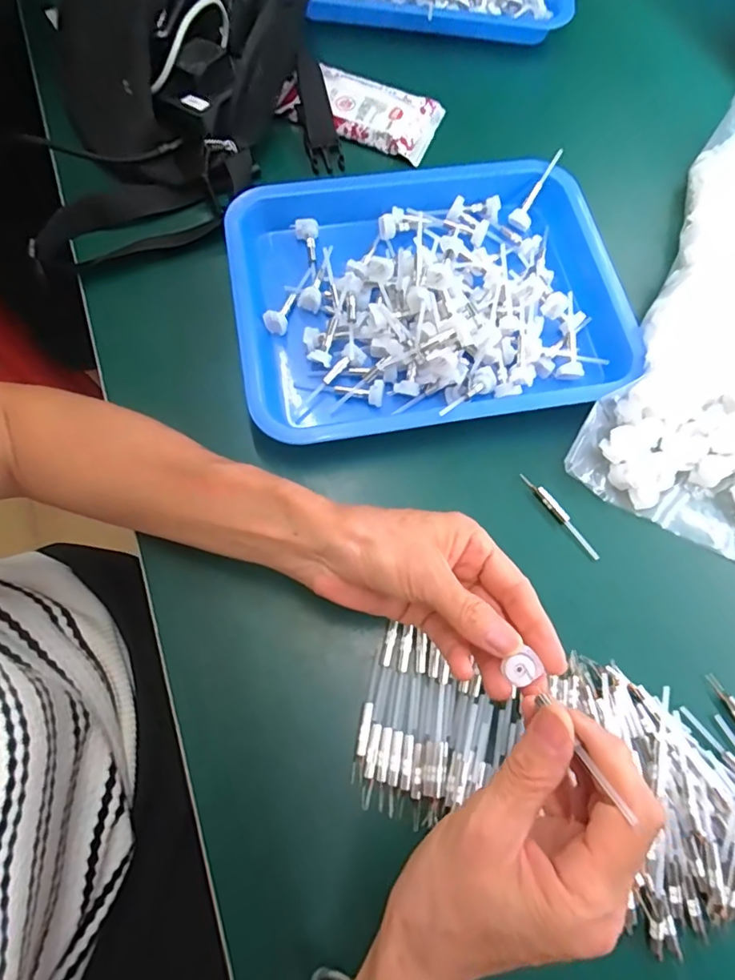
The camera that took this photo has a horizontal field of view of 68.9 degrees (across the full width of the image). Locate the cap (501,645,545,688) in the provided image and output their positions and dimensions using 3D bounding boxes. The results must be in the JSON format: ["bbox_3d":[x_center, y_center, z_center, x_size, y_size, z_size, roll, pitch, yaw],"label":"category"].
[{"bbox_3d":[0.075,0.086,0.258,0.016,0.004,0.015,-16,72,-7],"label":"cap"}]

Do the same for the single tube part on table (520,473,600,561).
[{"bbox_3d":[0.131,0.017,0.365,0.007,0.004,0.073,-32,75,-12],"label":"single tube part on table"}]

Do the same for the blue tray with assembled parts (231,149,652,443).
[{"bbox_3d":[0.049,-0.148,0.400,0.291,0.040,0.226,-10,71,-5],"label":"blue tray with assembled parts"}]

